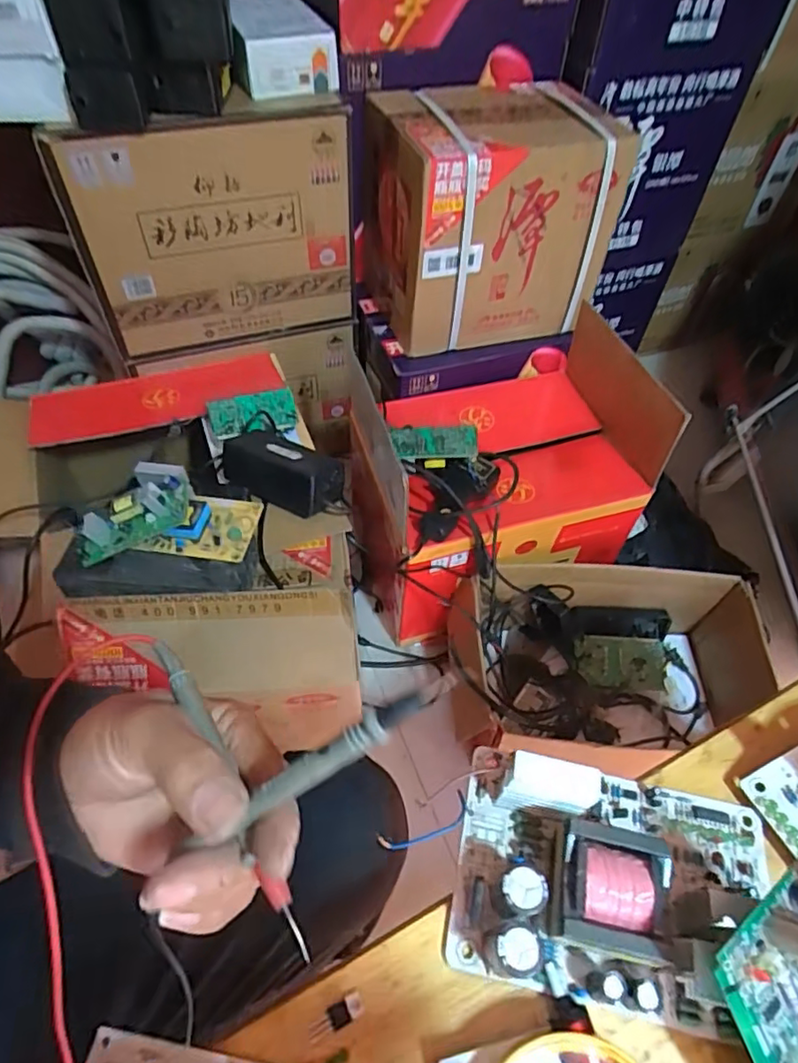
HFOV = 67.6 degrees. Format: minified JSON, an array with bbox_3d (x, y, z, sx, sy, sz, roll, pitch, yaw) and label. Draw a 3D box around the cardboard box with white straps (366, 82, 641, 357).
[{"bbox_3d":[0.131,-0.475,0.921,0.330,0.288,0.225,-12,55,-11],"label":"cardboard box with white straps"}]

